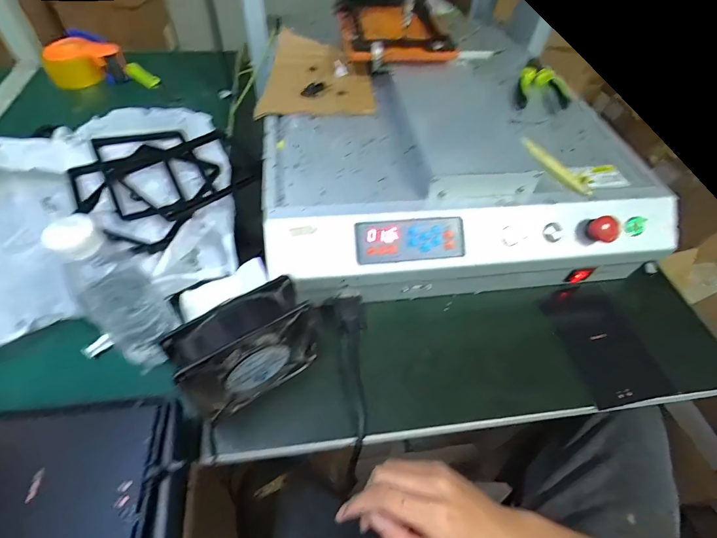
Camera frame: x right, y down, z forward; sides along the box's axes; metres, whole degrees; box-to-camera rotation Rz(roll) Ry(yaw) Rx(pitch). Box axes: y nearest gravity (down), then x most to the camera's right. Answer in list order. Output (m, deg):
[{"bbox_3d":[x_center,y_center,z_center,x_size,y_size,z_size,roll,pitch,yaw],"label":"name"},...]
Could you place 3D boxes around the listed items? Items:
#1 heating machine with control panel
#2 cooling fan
[{"bbox_3d":[0.114,-0.123,0.473,0.443,0.126,0.341,-4,53,-7],"label":"heating machine with control panel"},{"bbox_3d":[-0.100,0.076,0.342,0.125,0.118,0.045,-28,59,-23],"label":"cooling fan"}]

